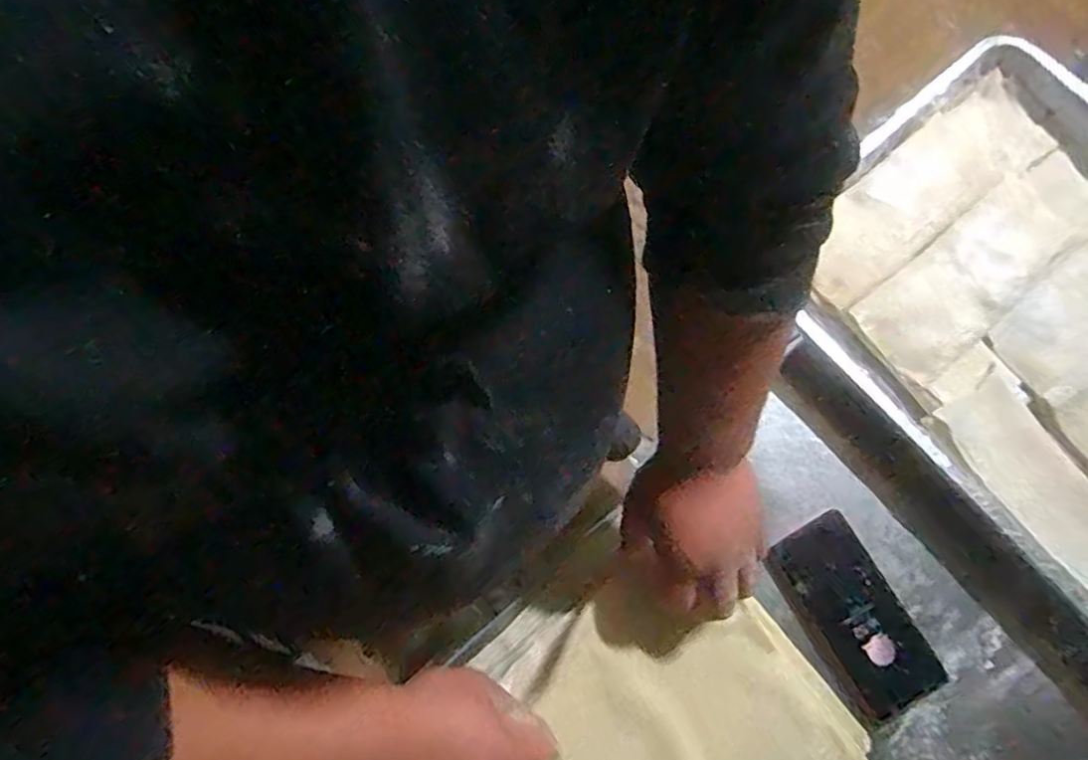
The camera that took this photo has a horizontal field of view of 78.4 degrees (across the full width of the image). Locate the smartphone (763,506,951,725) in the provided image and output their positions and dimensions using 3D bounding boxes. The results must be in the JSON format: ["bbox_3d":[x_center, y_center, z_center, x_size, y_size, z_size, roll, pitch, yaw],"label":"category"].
[{"bbox_3d":[0.263,0.201,0.565,0.082,0.010,0.160,-29,80,-6],"label":"smartphone"}]

